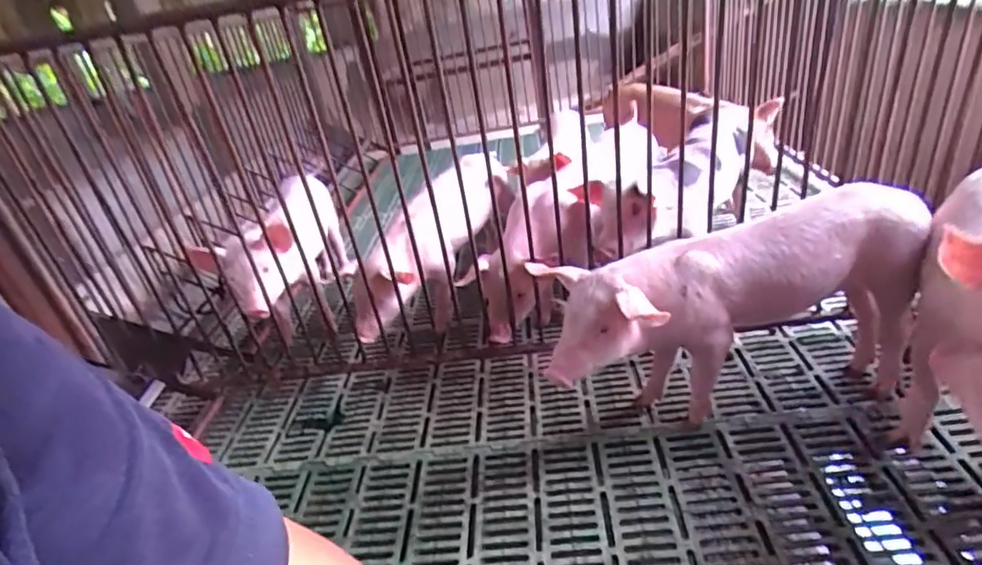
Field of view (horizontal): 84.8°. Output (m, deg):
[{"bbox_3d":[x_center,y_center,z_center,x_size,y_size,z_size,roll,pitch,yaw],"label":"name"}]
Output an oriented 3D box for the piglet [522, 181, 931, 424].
[{"bbox_3d":[0.360,0.056,0.828,0.590,0.369,0.160,-5,35,-11],"label":"piglet"}]

